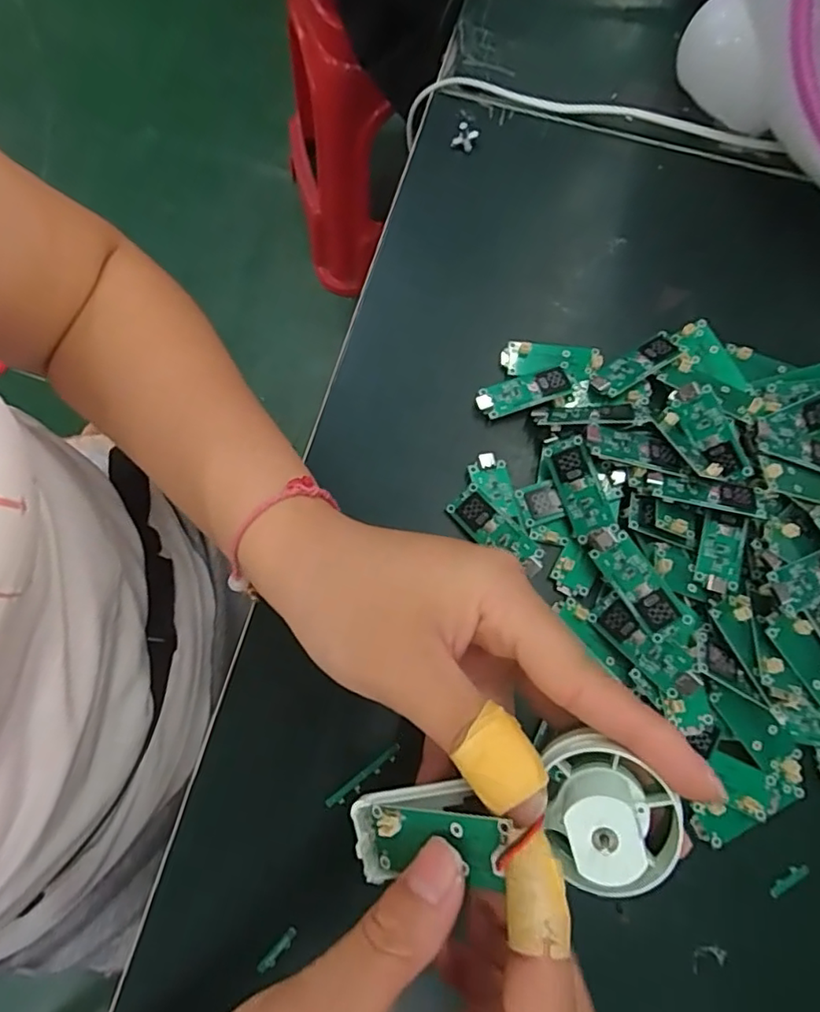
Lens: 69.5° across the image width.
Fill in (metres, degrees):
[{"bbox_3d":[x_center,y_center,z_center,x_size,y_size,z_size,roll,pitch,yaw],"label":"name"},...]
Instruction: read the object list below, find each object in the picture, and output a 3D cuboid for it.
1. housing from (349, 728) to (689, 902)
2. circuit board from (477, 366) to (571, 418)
[{"bbox_3d":[0.024,0.085,0.163,0.091,0.022,0.034,-14,72,21],"label":"housing"},{"bbox_3d":[0.057,-0.057,0.294,0.047,0.006,0.017,-17,76,-6],"label":"circuit board"}]

